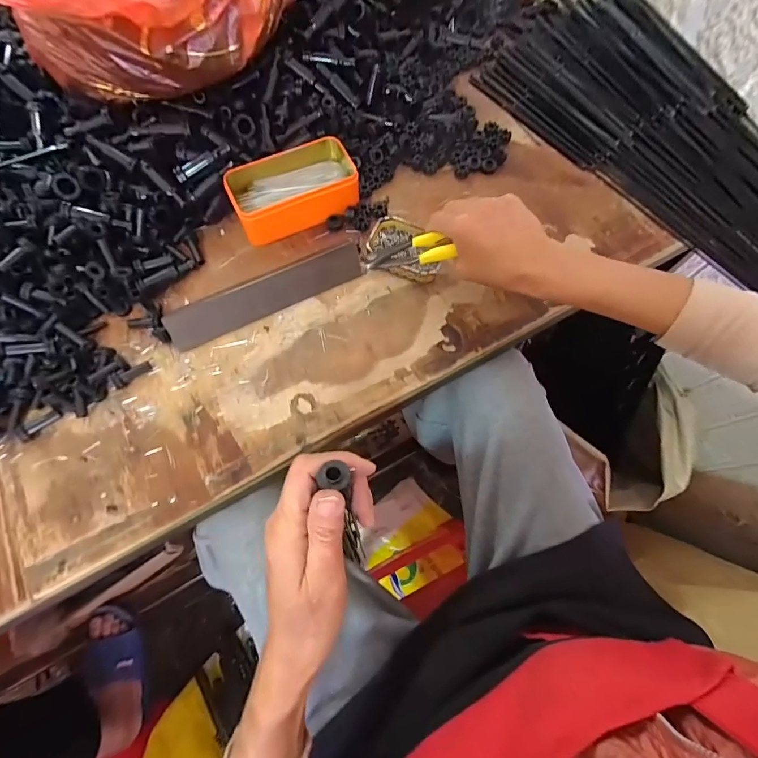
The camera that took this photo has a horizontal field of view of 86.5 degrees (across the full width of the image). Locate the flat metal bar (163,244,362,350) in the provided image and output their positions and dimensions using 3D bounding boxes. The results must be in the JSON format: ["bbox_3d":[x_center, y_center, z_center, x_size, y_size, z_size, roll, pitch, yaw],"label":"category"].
[{"bbox_3d":[-0.121,-0.094,0.440,0.215,0.006,0.041,-25,110,-10],"label":"flat metal bar"}]

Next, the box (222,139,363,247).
[{"bbox_3d":[-0.099,-0.225,0.478,0.145,0.040,0.084,-21,71,-10],"label":"box"}]

